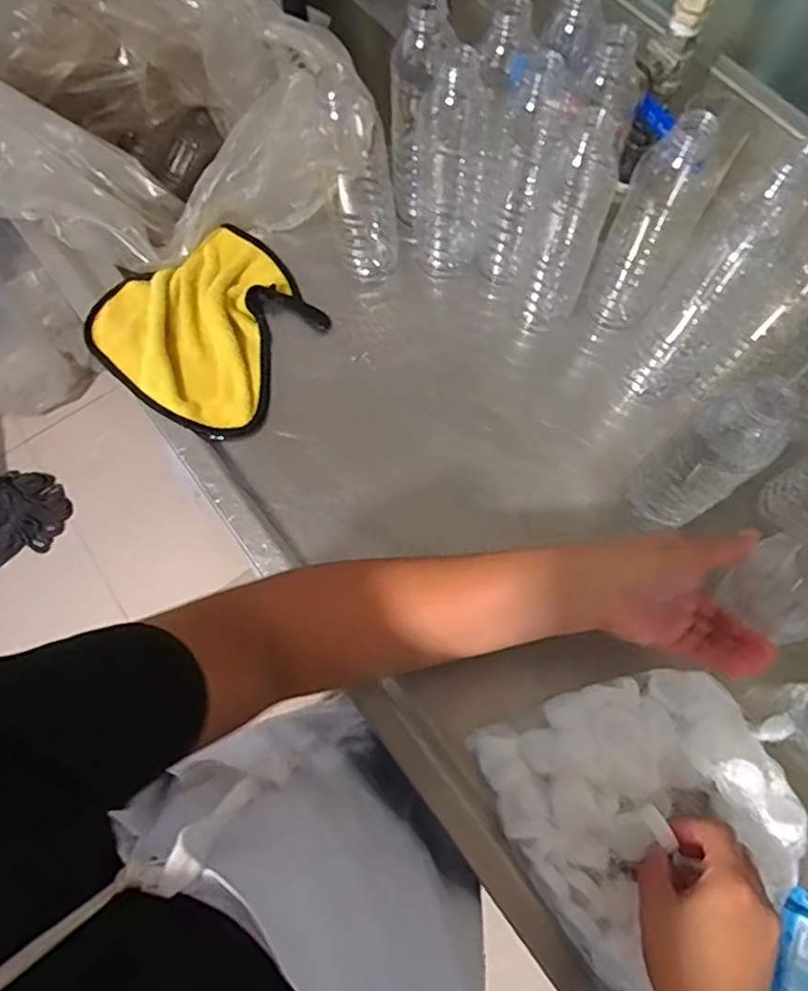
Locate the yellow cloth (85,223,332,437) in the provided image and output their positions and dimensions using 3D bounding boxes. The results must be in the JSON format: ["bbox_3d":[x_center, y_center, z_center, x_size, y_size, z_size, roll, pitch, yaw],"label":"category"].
[{"bbox_3d":[-0.191,-0.168,0.618,0.203,0.019,0.193,43,77,14],"label":"yellow cloth"}]

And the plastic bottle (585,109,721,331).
[{"bbox_3d":[0.210,-0.225,0.528,0.055,0.216,0.053,25,73,9],"label":"plastic bottle"}]

